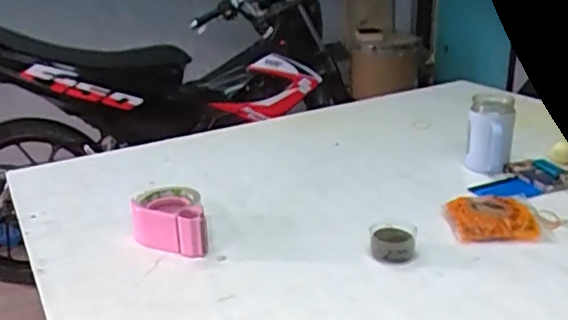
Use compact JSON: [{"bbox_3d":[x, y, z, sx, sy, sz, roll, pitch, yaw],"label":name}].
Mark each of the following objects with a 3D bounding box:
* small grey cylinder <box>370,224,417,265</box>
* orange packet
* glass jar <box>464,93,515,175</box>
[{"bbox_3d":[0.148,0.113,0.780,0.059,0.032,0.061,1,23,7],"label":"small grey cylinder"},{"bbox_3d":[0.302,0.080,0.815,0.129,0.040,0.086,-1,23,2],"label":"orange packet"},{"bbox_3d":[0.357,-0.047,0.989,0.072,0.122,0.063,7,24,20],"label":"glass jar"}]

